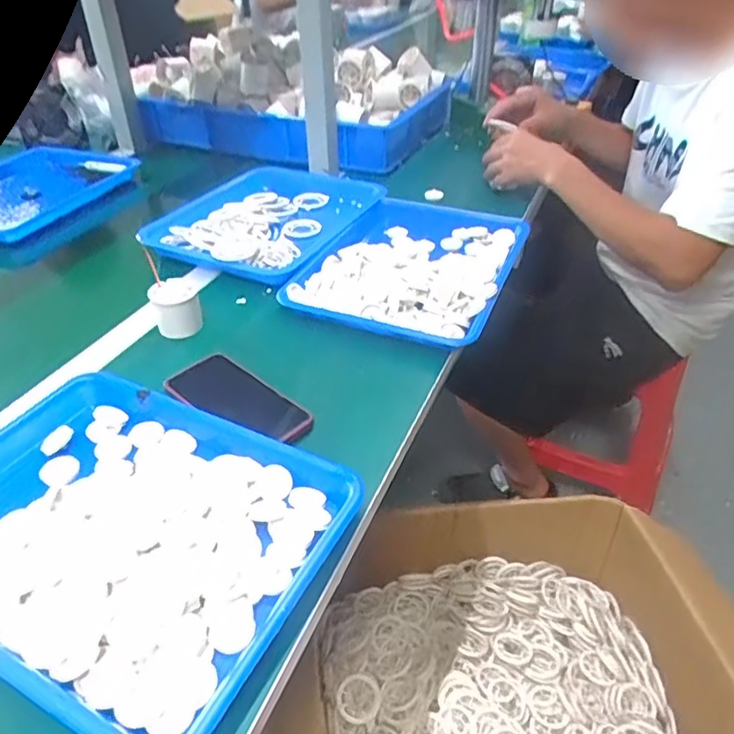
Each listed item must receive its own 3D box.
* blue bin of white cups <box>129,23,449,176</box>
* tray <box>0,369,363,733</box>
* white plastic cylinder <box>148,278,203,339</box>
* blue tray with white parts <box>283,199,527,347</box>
[{"bbox_3d":[-0.152,-0.610,1.317,0.598,0.169,0.407,14,41,20],"label":"blue bin of white cups"},{"bbox_3d":[-0.205,0.124,0.488,0.333,0.030,0.250,16,41,22],"label":"tray"},{"bbox_3d":[-0.228,-0.070,0.719,0.051,0.050,0.053,-18,40,-20],"label":"white plastic cylinder"},{"bbox_3d":[0.062,-0.153,0.839,0.269,0.027,0.371,12,40,18],"label":"blue tray with white parts"}]

